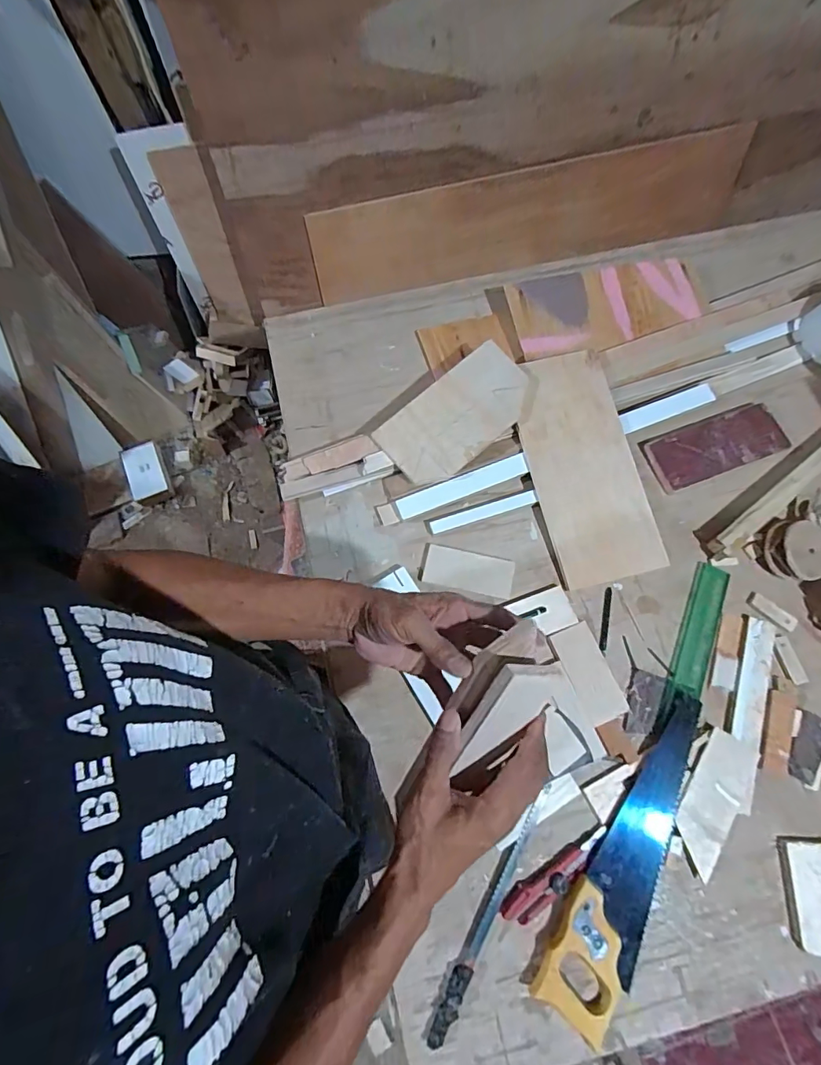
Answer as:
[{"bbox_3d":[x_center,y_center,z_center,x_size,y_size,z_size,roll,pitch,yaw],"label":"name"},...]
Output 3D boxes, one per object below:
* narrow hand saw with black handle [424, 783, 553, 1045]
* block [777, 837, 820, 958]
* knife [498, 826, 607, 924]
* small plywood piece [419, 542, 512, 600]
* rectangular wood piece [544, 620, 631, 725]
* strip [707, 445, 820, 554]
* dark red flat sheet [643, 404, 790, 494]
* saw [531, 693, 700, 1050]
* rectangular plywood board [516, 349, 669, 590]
[{"bbox_3d":[0.099,0.457,0.575,0.024,0.013,0.299,27,75,9],"label":"narrow hand saw with black handle"},{"bbox_3d":[0.498,0.446,0.578,0.063,0.012,0.121,2,72,1],"label":"block"},{"bbox_3d":[0.182,0.427,0.586,0.157,0.012,0.037,-33,75,-9],"label":"knife"},{"bbox_3d":[0.084,0.058,0.704,0.134,0.013,0.062,12,73,5],"label":"small plywood piece"},{"bbox_3d":[0.247,0.195,0.655,0.060,0.007,0.130,-24,74,-6],"label":"rectangular wood piece"},{"bbox_3d":[0.616,-0.097,0.730,0.406,0.033,0.030,-36,75,-10],"label":"strip"},{"bbox_3d":[0.491,-0.137,0.761,0.220,0.015,0.089,-20,73,-5],"label":"dark red flat sheet"},{"bbox_3d":[0.284,0.395,0.588,0.101,0.034,0.398,31,75,10],"label":"saw"},{"bbox_3d":[0.268,-0.105,0.735,0.155,0.011,0.361,-14,81,1],"label":"rectangular plywood board"}]

